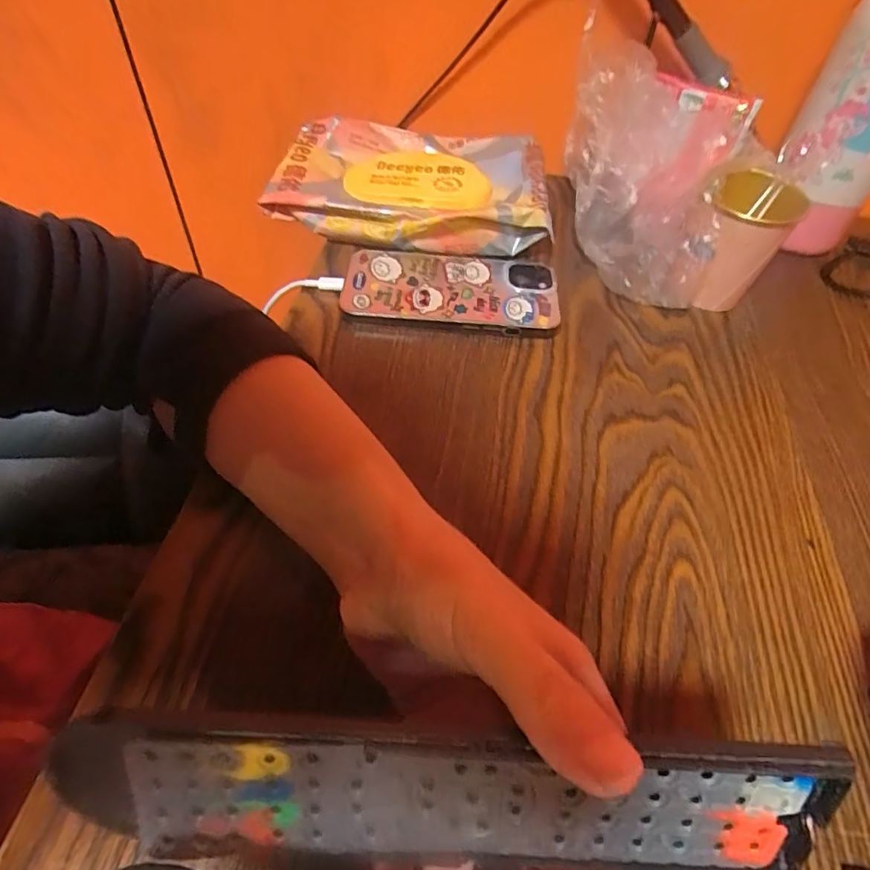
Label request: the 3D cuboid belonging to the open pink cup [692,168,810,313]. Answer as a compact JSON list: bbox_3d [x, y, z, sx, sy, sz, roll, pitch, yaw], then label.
[{"bbox_3d":[0.201,-0.127,0.369,0.059,0.082,0.063,23,54,16],"label":"open pink cup"}]

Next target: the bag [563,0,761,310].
[{"bbox_3d":[0.145,-0.182,0.389,0.122,0.126,0.135,19,53,14],"label":"bag"}]

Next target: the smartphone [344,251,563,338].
[{"bbox_3d":[0.011,-0.101,0.383,0.146,0.016,0.074,6,51,3],"label":"smartphone"}]

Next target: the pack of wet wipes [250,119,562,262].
[{"bbox_3d":[-0.012,-0.195,0.431,0.213,0.044,0.138,18,52,12],"label":"pack of wet wipes"}]

